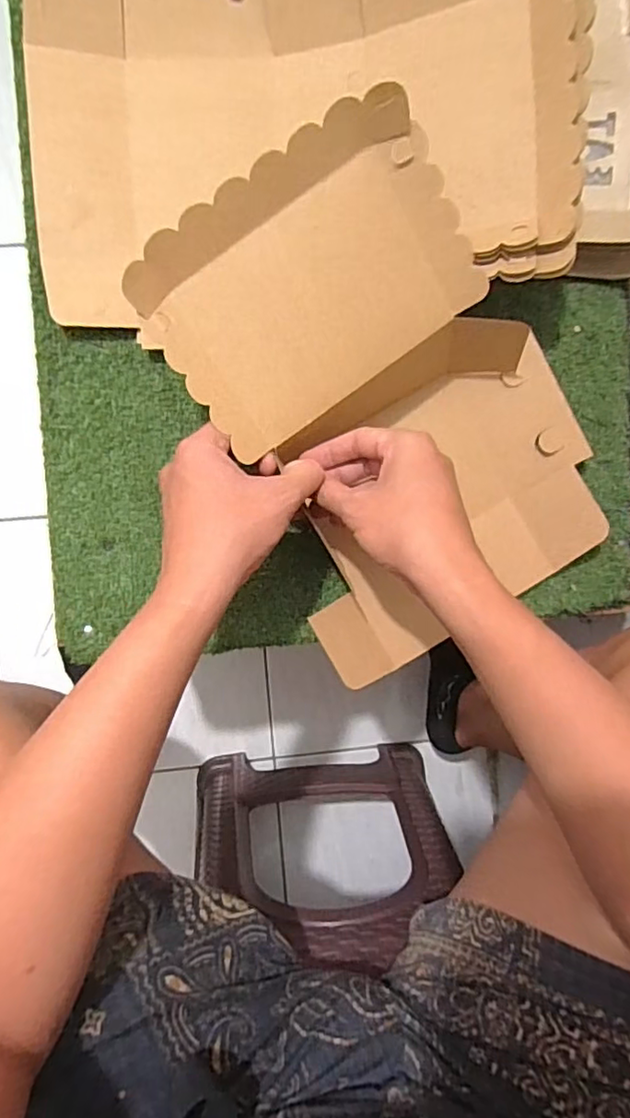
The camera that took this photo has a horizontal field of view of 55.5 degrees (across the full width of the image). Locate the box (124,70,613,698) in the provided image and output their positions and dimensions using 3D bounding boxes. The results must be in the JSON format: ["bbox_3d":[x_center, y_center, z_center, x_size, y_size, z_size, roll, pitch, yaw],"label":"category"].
[{"bbox_3d":[0.064,-0.108,0.447,0.265,0.136,0.344,-31,94,-4],"label":"box"}]

